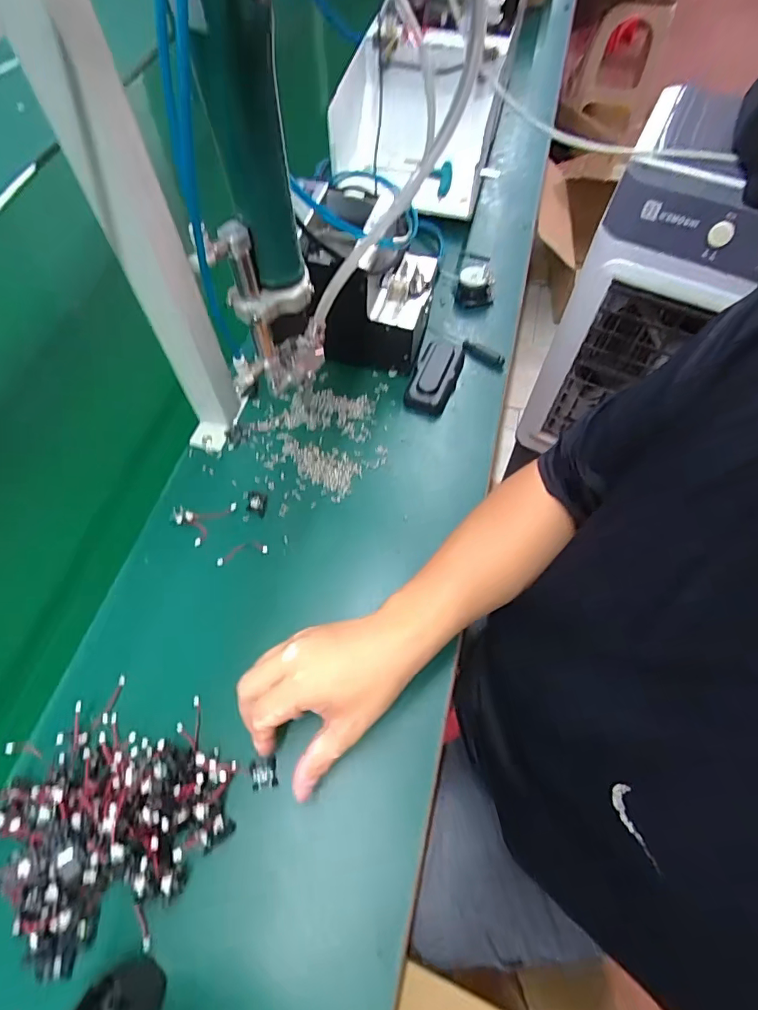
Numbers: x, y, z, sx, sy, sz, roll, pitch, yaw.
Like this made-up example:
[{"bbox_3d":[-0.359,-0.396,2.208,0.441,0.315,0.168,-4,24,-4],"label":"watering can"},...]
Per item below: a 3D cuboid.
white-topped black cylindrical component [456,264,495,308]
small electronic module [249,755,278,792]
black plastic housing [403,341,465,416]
[{"bbox_3d":[0.138,-0.308,0.705,0.051,0.034,0.048,1,63,-2],"label":"white-topped black cylindrical component"},{"bbox_3d":[-0.098,0.227,0.423,0.022,0.005,0.024,-10,63,-7],"label":"small electronic module"},{"bbox_3d":[0.072,-0.165,0.630,0.053,0.027,0.109,18,64,7],"label":"black plastic housing"}]

